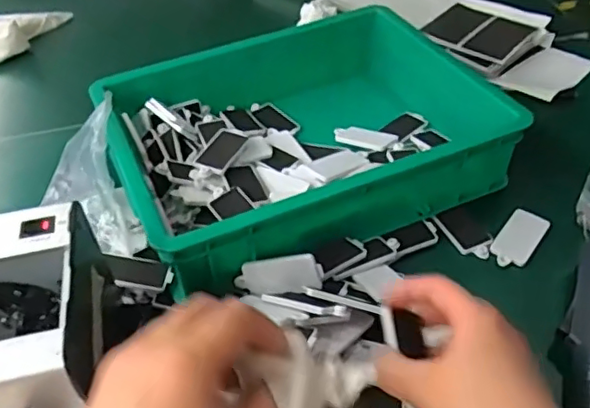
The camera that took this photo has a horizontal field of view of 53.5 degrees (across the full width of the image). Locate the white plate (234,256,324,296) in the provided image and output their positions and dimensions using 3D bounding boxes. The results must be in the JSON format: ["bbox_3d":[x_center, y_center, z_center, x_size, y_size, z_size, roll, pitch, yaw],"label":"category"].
[{"bbox_3d":[-0.013,0.058,0.466,0.072,0.029,0.008,-9,11,24],"label":"white plate"}]

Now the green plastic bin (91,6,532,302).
[{"bbox_3d":[0.004,-0.070,0.574,0.332,0.080,0.269,-22,48,-17],"label":"green plastic bin"}]

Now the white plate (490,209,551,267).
[{"bbox_3d":[0.198,0.029,0.517,0.033,0.004,0.069,29,54,28],"label":"white plate"}]

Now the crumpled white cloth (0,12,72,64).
[{"bbox_3d":[-0.370,-0.235,0.789,0.047,0.037,0.152,27,52,25],"label":"crumpled white cloth"}]

